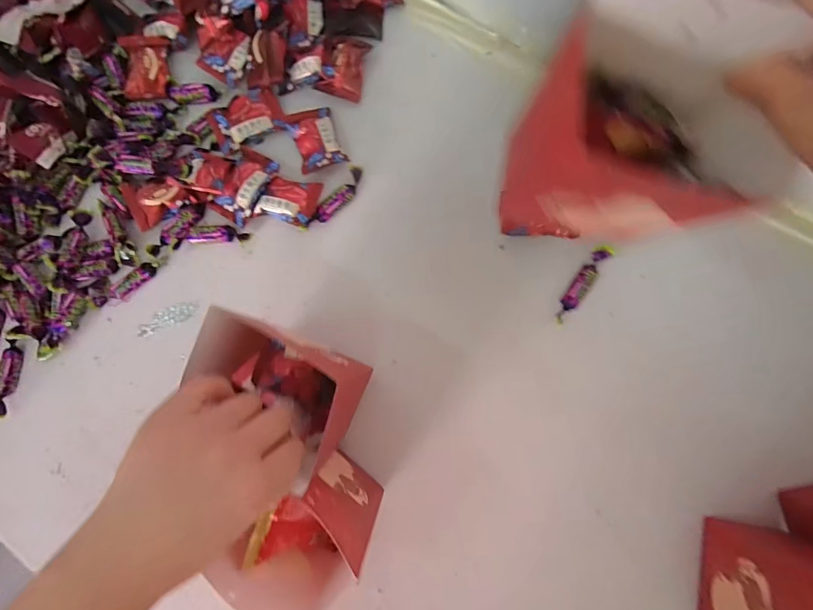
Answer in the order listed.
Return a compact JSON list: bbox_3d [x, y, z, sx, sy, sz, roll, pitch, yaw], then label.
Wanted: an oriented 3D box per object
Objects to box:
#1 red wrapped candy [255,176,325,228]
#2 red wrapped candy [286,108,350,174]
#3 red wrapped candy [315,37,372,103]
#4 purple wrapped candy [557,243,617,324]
[{"bbox_3d":[-0.115,-0.104,0.411,0.055,0.016,0.043,18,83,6],"label":"red wrapped candy"},{"bbox_3d":[-0.092,-0.171,0.425,0.044,0.019,0.066,-20,81,0],"label":"red wrapped candy"},{"bbox_3d":[-0.066,-0.249,0.432,0.042,0.024,0.056,13,82,5],"label":"red wrapped candy"},{"bbox_3d":[0.165,-0.019,0.391,0.017,0.016,0.083,33,84,7],"label":"purple wrapped candy"}]

